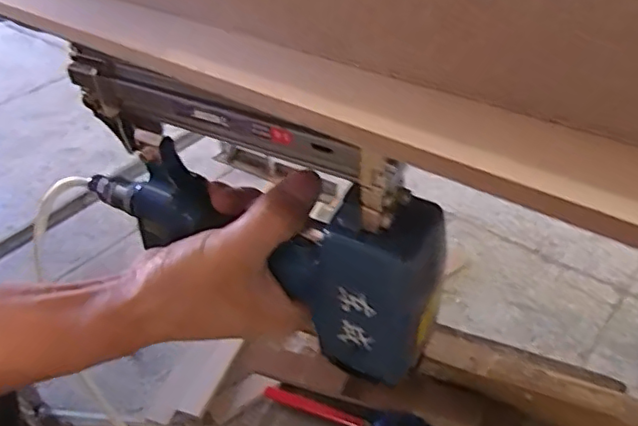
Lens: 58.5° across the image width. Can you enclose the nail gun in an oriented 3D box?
[{"bbox_3d":[-0.040,-0.012,0.320,0.241,0.140,0.047,29,47,20],"label":"nail gun"}]

